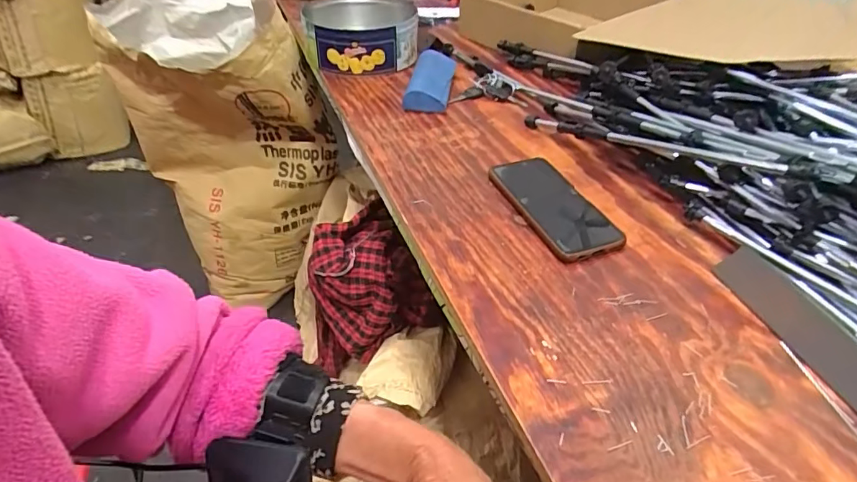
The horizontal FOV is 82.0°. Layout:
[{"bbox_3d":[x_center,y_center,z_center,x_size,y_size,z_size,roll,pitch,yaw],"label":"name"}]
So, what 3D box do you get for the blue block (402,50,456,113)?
[{"bbox_3d":[0.004,-0.254,0.773,0.064,0.033,0.185,6,41,5],"label":"blue block"}]

